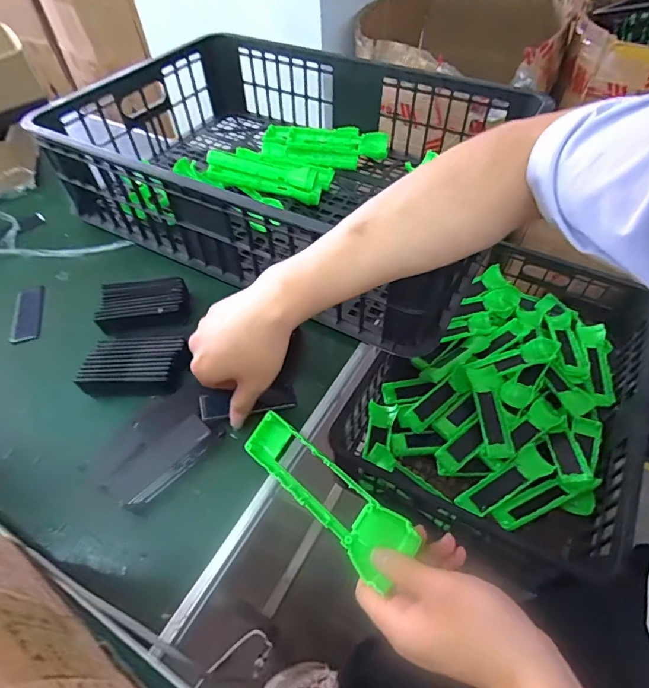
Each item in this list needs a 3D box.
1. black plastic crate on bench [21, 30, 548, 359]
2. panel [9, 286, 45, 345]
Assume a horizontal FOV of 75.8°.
[{"bbox_3d":[-0.049,-0.275,0.597,0.588,0.136,0.413,24,57,20],"label":"black plastic crate on bench"},{"bbox_3d":[-0.362,-0.038,0.507,0.032,0.004,0.092,-14,53,-8],"label":"panel"}]

